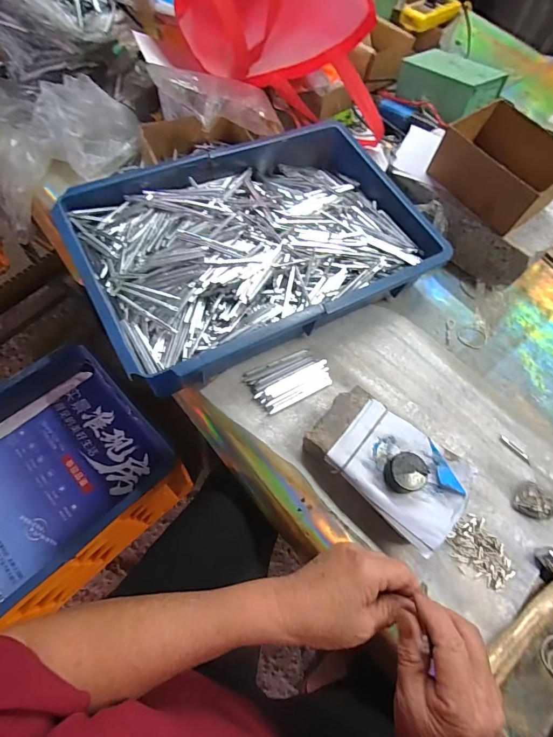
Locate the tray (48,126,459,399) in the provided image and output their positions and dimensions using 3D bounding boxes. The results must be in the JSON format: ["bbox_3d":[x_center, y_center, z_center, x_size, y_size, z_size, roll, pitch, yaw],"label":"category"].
[{"bbox_3d":[-0.024,-0.164,0.503,0.426,0.070,0.290,-27,70,-19],"label":"tray"}]

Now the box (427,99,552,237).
[{"bbox_3d":[0.309,-0.276,0.529,0.114,0.073,0.157,-32,72,-21],"label":"box"}]

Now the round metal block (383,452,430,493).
[{"bbox_3d":[0.132,0.107,0.394,0.039,0.021,0.037,3,64,-6],"label":"round metal block"}]

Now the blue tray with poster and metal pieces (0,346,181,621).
[{"bbox_3d":[-0.411,0.192,0.601,0.286,0.103,0.444,42,66,13],"label":"blue tray with poster and metal pieces"}]

